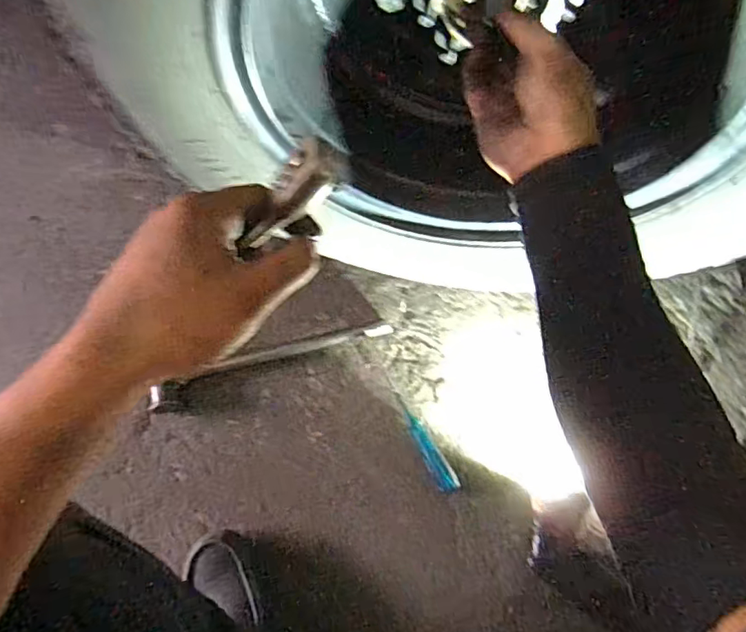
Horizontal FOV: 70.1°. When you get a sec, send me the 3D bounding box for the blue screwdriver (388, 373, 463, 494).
[{"bbox_3d":[0.064,0.165,0.745,0.027,0.030,0.174,-28,74,-8],"label":"blue screwdriver"}]

